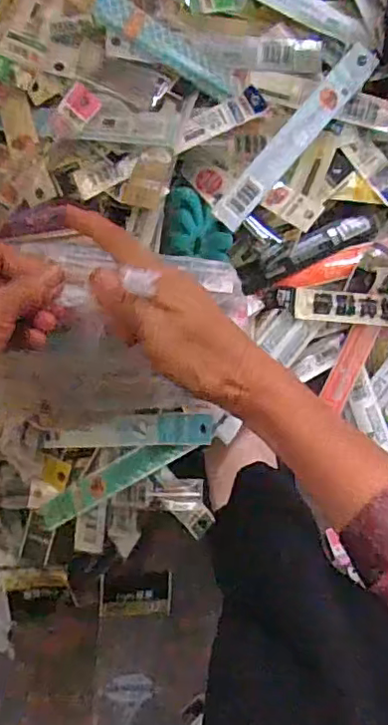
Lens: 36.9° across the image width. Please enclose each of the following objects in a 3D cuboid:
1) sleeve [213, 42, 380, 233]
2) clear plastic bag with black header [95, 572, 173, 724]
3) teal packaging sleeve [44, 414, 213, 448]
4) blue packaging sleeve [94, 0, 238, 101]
[{"bbox_3d":[0.081,-0.181,0.468,0.025,0.008,0.175,41,90,-2],"label":"sleeve"},{"bbox_3d":[-0.060,0.299,0.552,0.064,0.014,0.196,4,95,0],"label":"clear plastic bag with black header"},{"bbox_3d":[-0.054,0.056,0.470,0.136,0.005,0.025,-4,101,13],"label":"teal packaging sleeve"},{"bbox_3d":[-0.022,-0.259,0.475,0.128,0.010,0.026,30,95,-2],"label":"blue packaging sleeve"}]

